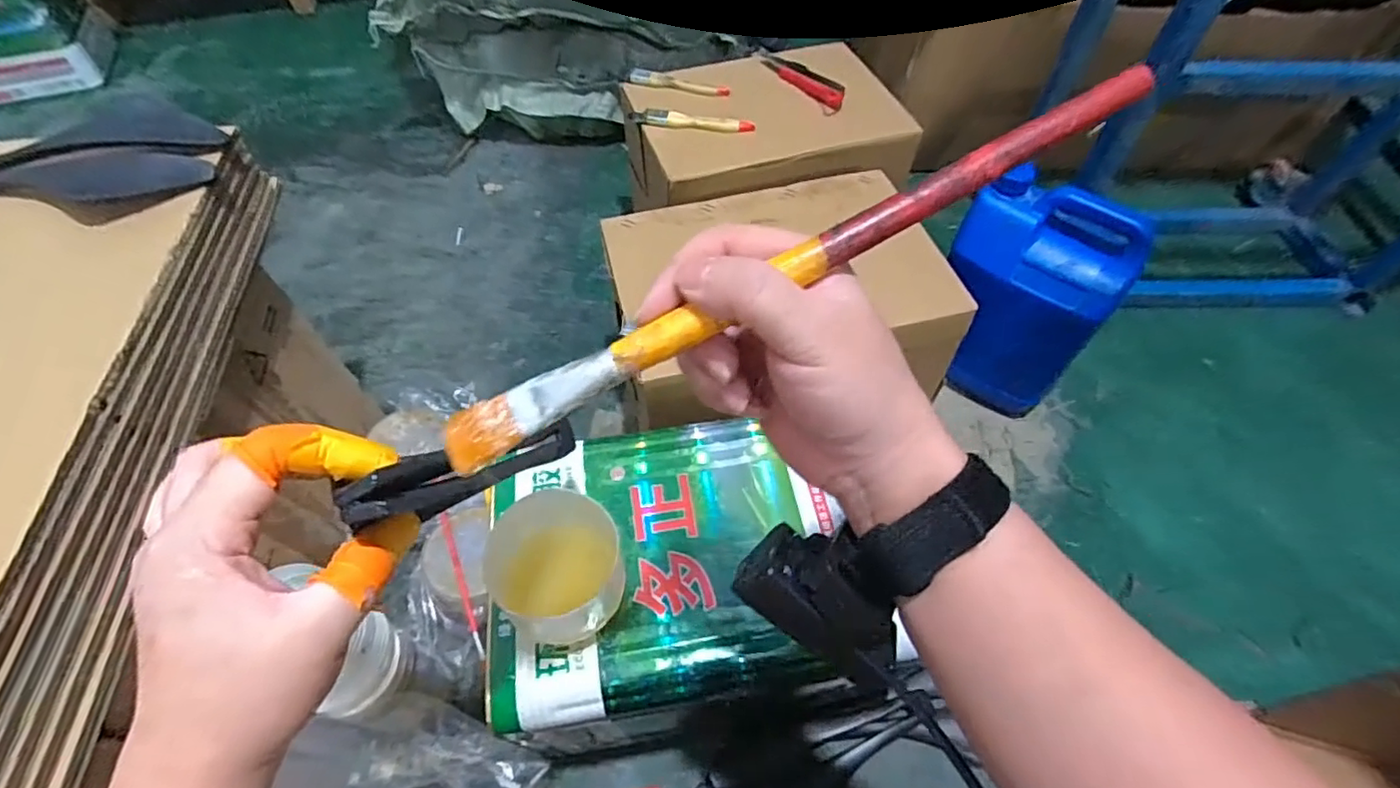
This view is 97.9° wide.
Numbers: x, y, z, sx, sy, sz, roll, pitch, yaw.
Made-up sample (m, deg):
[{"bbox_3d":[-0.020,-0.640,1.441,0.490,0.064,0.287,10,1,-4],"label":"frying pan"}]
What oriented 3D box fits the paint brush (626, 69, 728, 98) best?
[{"bbox_3d":[-0.033,-0.444,0.876,0.152,0.008,0.033,17,58,11],"label":"paint brush"}]

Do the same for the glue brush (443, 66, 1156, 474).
[{"bbox_3d":[0.032,-0.046,0.222,0.276,0.013,0.018,-28,59,0],"label":"glue brush"}]

